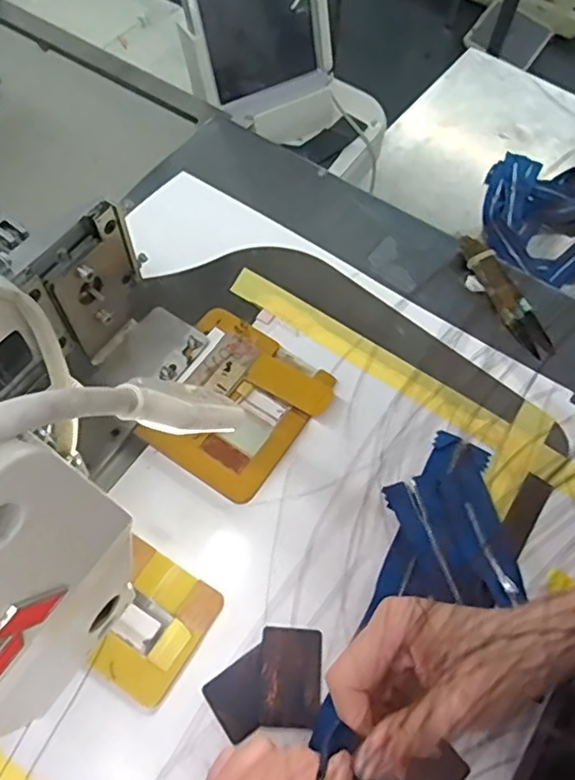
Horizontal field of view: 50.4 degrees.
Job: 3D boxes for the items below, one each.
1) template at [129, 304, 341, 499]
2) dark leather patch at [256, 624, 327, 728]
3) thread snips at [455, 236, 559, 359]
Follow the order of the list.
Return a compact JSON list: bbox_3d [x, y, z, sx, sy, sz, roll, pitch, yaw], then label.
[{"bbox_3d":[-0.038,0.005,0.421,0.109,0.017,0.113,33,66,14],"label":"template"},{"bbox_3d":[0.002,0.163,0.349,0.036,0.005,0.051,5,57,0],"label":"dark leather patch"},{"bbox_3d":[0.167,-0.075,0.473,0.026,0.017,0.112,-26,67,-15],"label":"thread snips"}]

